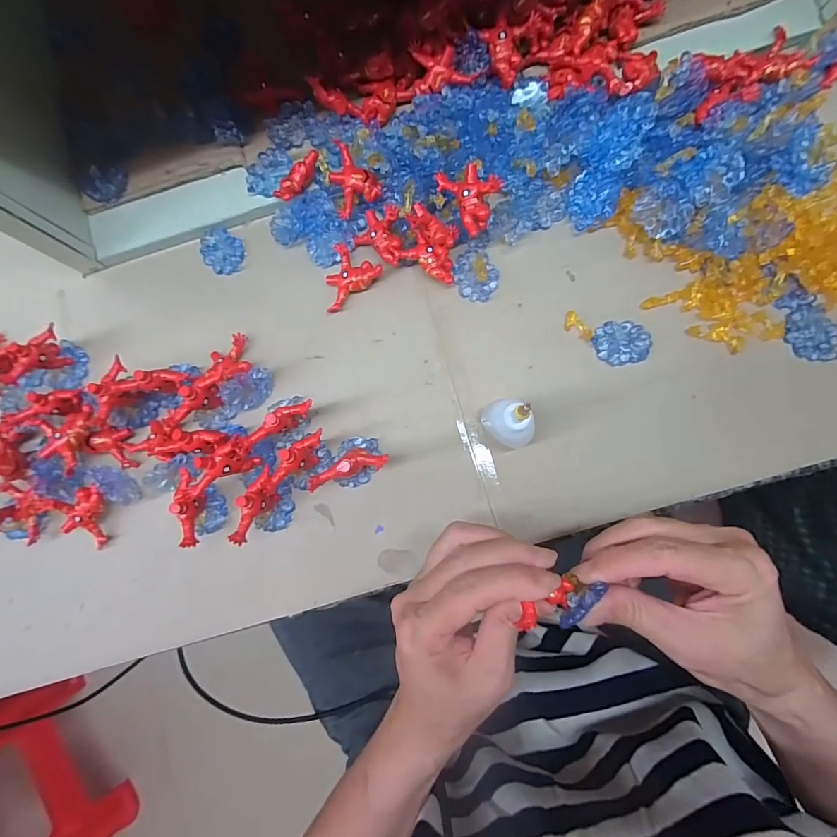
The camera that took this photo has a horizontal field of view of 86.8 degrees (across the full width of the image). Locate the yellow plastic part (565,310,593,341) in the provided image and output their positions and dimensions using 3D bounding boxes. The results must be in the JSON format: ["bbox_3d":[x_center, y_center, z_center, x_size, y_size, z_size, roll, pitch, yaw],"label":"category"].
[{"bbox_3d":[0.111,-0.064,0.309,0.012,0.004,0.025,-36,82,0],"label":"yellow plastic part"}]

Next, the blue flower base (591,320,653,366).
[{"bbox_3d":[0.140,-0.053,0.305,0.037,0.006,0.031,-10,83,4],"label":"blue flower base"}]

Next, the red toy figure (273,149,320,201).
[{"bbox_3d":[-0.087,-0.174,0.320,0.042,0.014,0.015,-35,82,0],"label":"red toy figure"}]

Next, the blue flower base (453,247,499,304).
[{"bbox_3d":[0.042,-0.103,0.317,0.030,0.007,0.037,-22,83,2],"label":"blue flower base"}]

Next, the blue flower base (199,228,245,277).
[{"bbox_3d":[-0.151,-0.129,0.341,0.037,0.004,0.029,39,88,8],"label":"blue flower base"}]

